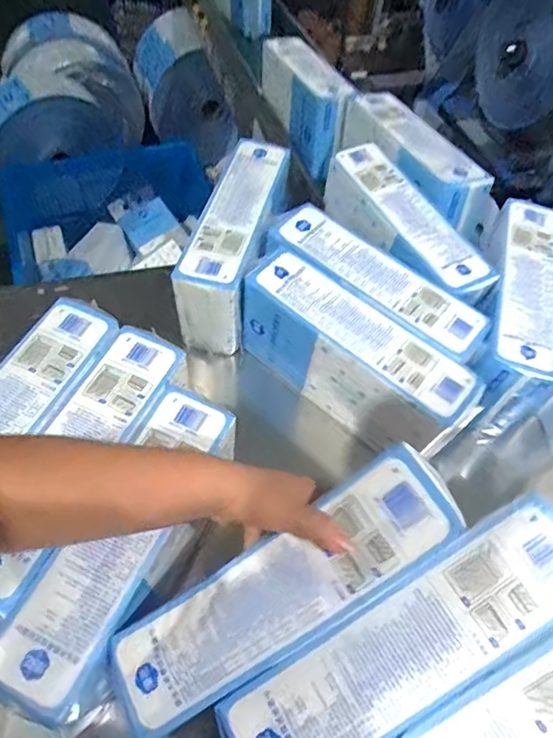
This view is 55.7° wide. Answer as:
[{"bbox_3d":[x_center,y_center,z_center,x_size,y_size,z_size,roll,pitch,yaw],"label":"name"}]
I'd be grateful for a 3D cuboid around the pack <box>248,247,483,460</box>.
[{"bbox_3d":[0.100,-0.012,0.711,0.316,0.139,0.093,37,62,18],"label":"pack"}]

